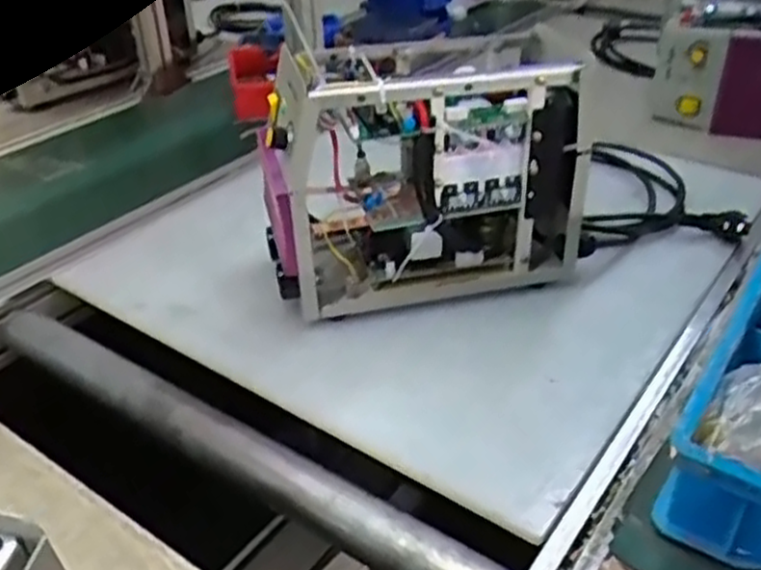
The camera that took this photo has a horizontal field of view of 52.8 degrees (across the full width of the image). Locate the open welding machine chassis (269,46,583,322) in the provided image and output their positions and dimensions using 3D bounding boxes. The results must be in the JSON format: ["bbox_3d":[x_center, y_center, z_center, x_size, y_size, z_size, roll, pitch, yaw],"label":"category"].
[{"bbox_3d":[0.039,-0.111,0.782,0.308,0.228,0.154,-8,35,-9],"label":"open welding machine chassis"}]

